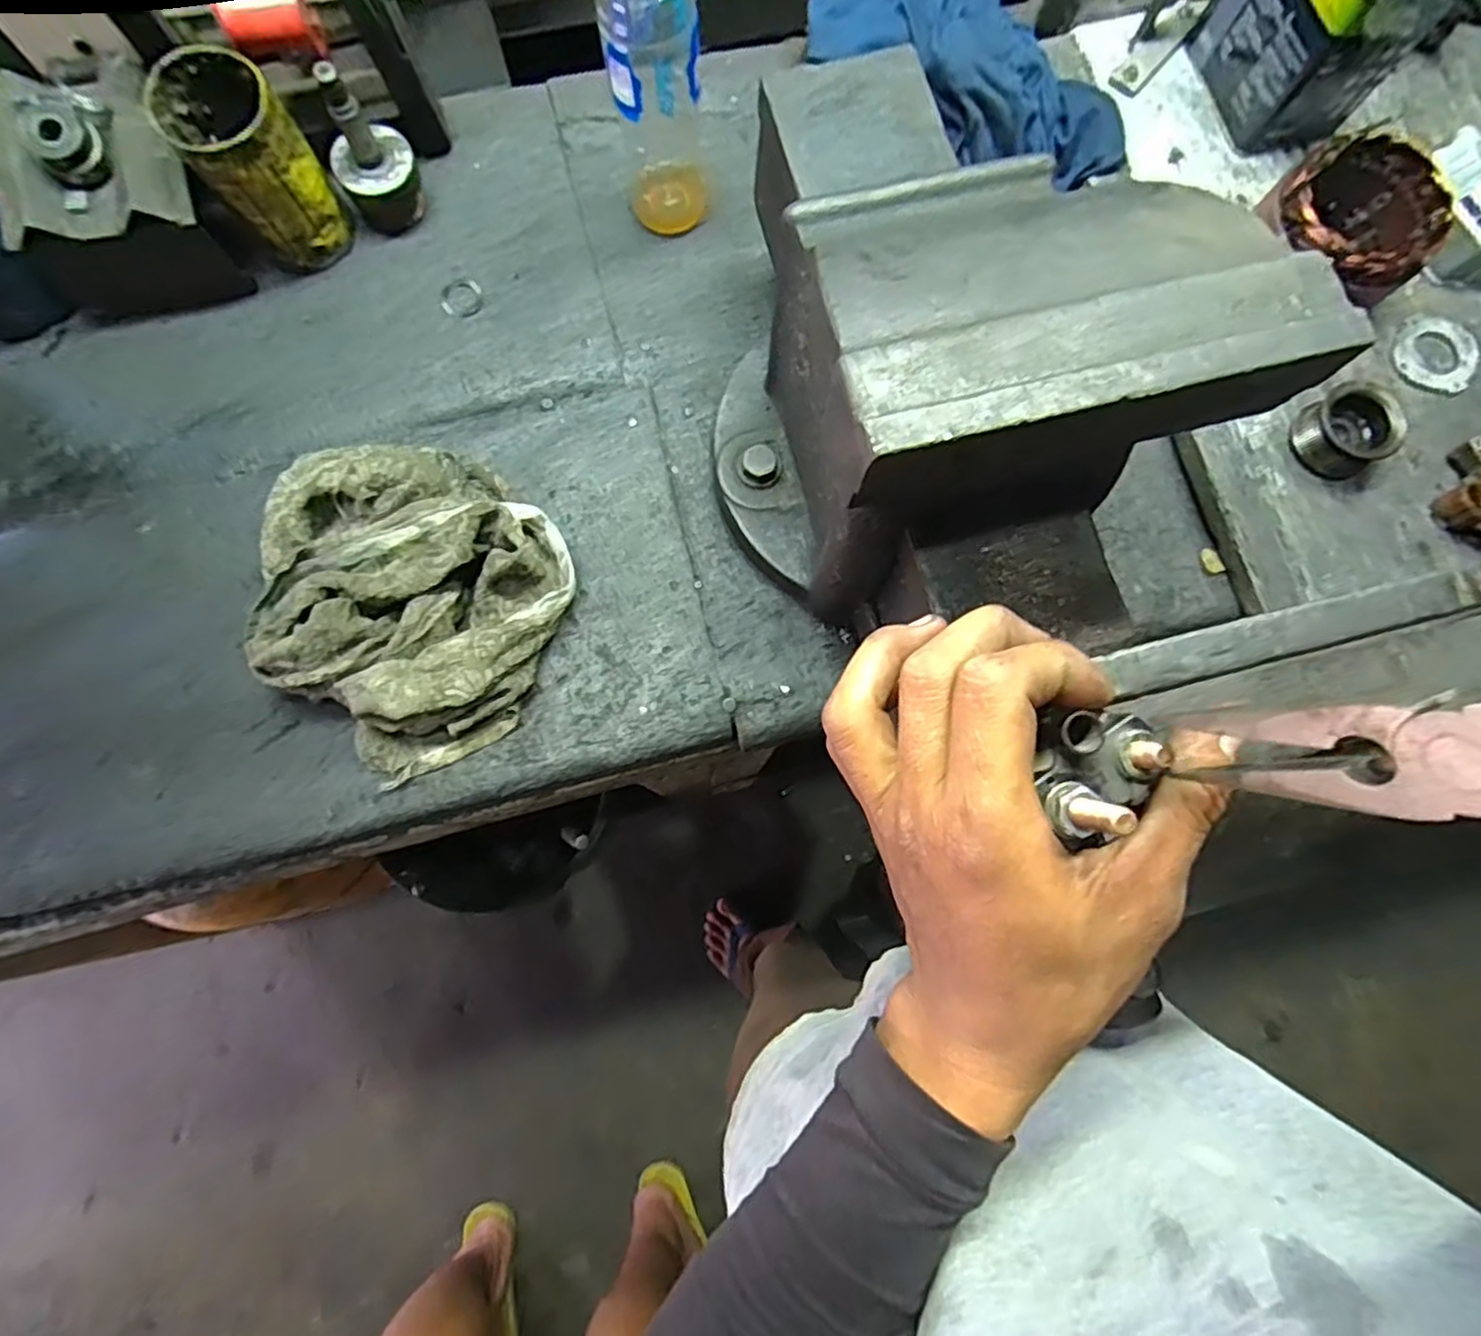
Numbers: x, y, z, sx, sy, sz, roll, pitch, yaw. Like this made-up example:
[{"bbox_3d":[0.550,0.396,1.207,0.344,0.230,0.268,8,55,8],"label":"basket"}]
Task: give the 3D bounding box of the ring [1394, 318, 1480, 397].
[{"bbox_3d":[0.534,-0.243,0.532,0.057,0.006,0.063,23,79,2],"label":"ring"}]

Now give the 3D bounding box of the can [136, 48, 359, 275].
[{"bbox_3d":[-0.340,-0.355,0.492,0.069,0.120,0.077,-41,84,-9],"label":"can"}]

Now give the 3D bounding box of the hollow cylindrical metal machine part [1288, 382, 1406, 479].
[{"bbox_3d":[0.443,-0.173,0.504,0.063,0.030,0.057,-29,82,-7],"label":"hollow cylindrical metal machine part"}]

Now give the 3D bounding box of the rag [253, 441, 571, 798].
[{"bbox_3d":[-0.233,-0.053,0.477,0.219,0.062,0.203,42,80,5],"label":"rag"}]

